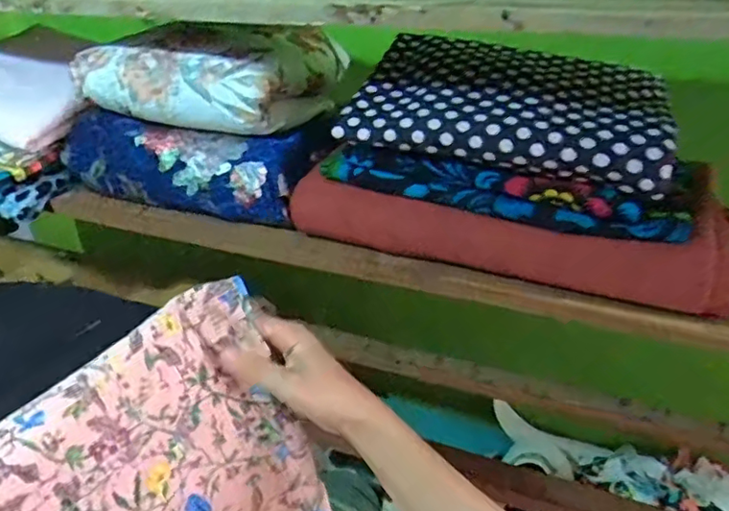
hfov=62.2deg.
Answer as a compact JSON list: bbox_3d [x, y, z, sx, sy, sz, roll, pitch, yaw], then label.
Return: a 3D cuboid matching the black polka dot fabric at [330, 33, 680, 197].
[{"bbox_3d":[0.132,-0.141,0.553,0.270,0.071,0.176,8,32,18],"label":"black polka dot fabric"}]

